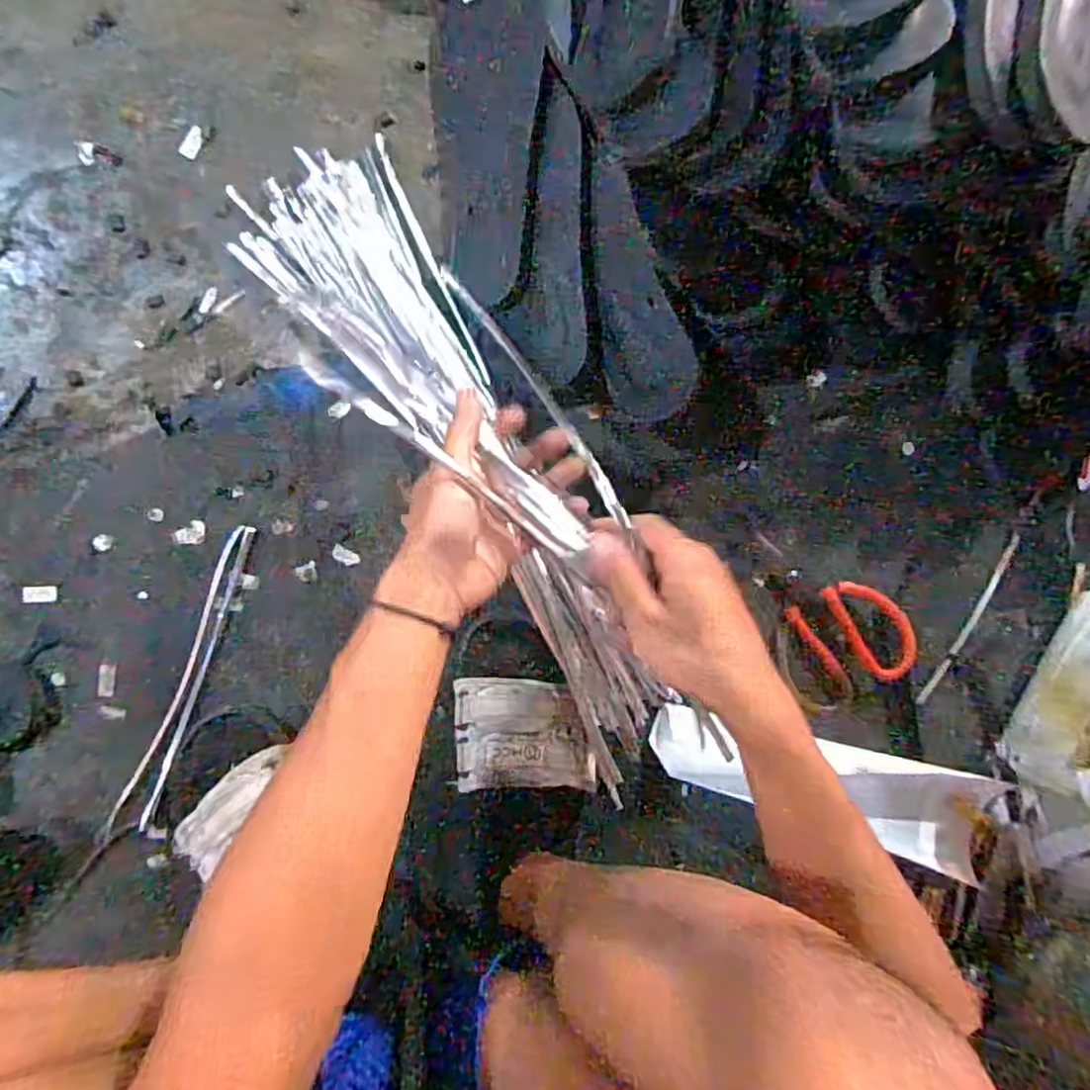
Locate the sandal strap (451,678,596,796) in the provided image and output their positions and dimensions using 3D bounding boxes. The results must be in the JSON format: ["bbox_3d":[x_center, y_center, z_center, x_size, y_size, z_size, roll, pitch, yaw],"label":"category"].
[{"bbox_3d":[-0.016,0.143,0.524,0.101,0.016,0.081,5,61,-12],"label":"sandal strap"}]

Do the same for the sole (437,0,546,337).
[{"bbox_3d":[-0.043,-0.311,0.542,0.090,0.014,0.268,2,97,21],"label":"sole"}]

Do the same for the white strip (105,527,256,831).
[{"bbox_3d":[-0.282,0.101,0.540,0.026,0.020,0.242,18,90,-3],"label":"white strip"}]

